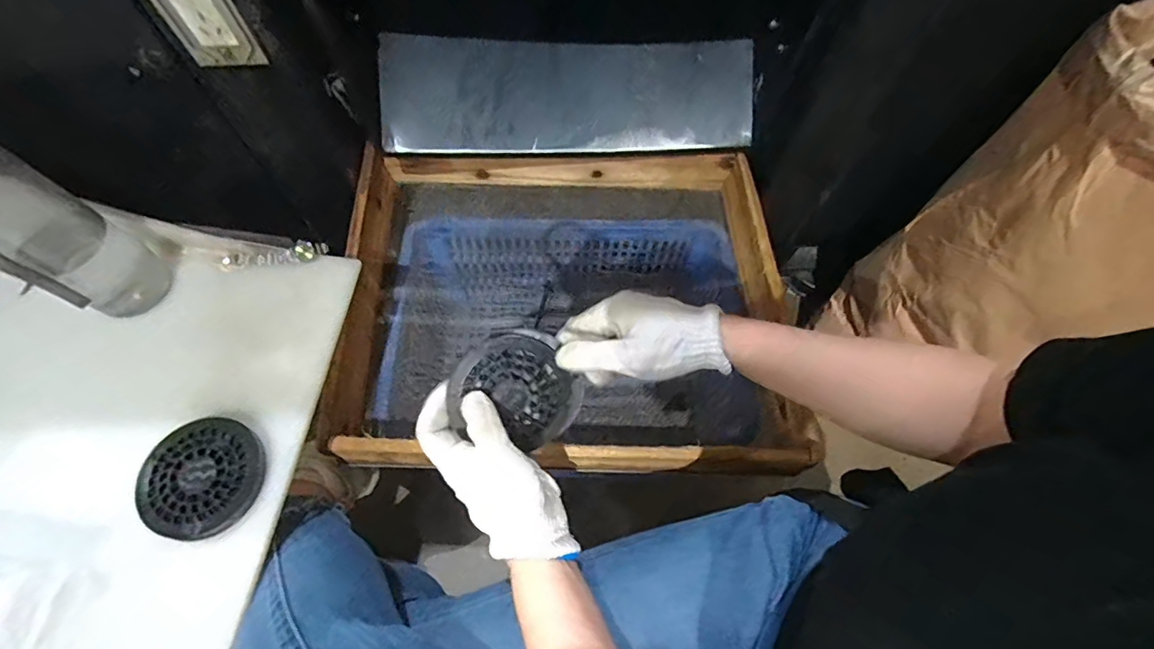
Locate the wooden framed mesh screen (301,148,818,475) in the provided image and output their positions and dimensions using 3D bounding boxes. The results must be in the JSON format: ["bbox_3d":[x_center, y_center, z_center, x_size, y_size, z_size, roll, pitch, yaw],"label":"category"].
[{"bbox_3d":[-0.024,-0.029,0.685,0.545,0.158,0.439,2,65,-1],"label":"wooden framed mesh screen"}]

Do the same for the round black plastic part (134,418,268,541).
[{"bbox_3d":[-0.324,0.130,0.434,0.098,0.014,0.095,1,65,-1],"label":"round black plastic part"}]

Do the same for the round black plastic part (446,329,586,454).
[{"bbox_3d":[-0.047,0.054,0.409,0.092,0.018,0.098,-42,104,2],"label":"round black plastic part"}]

